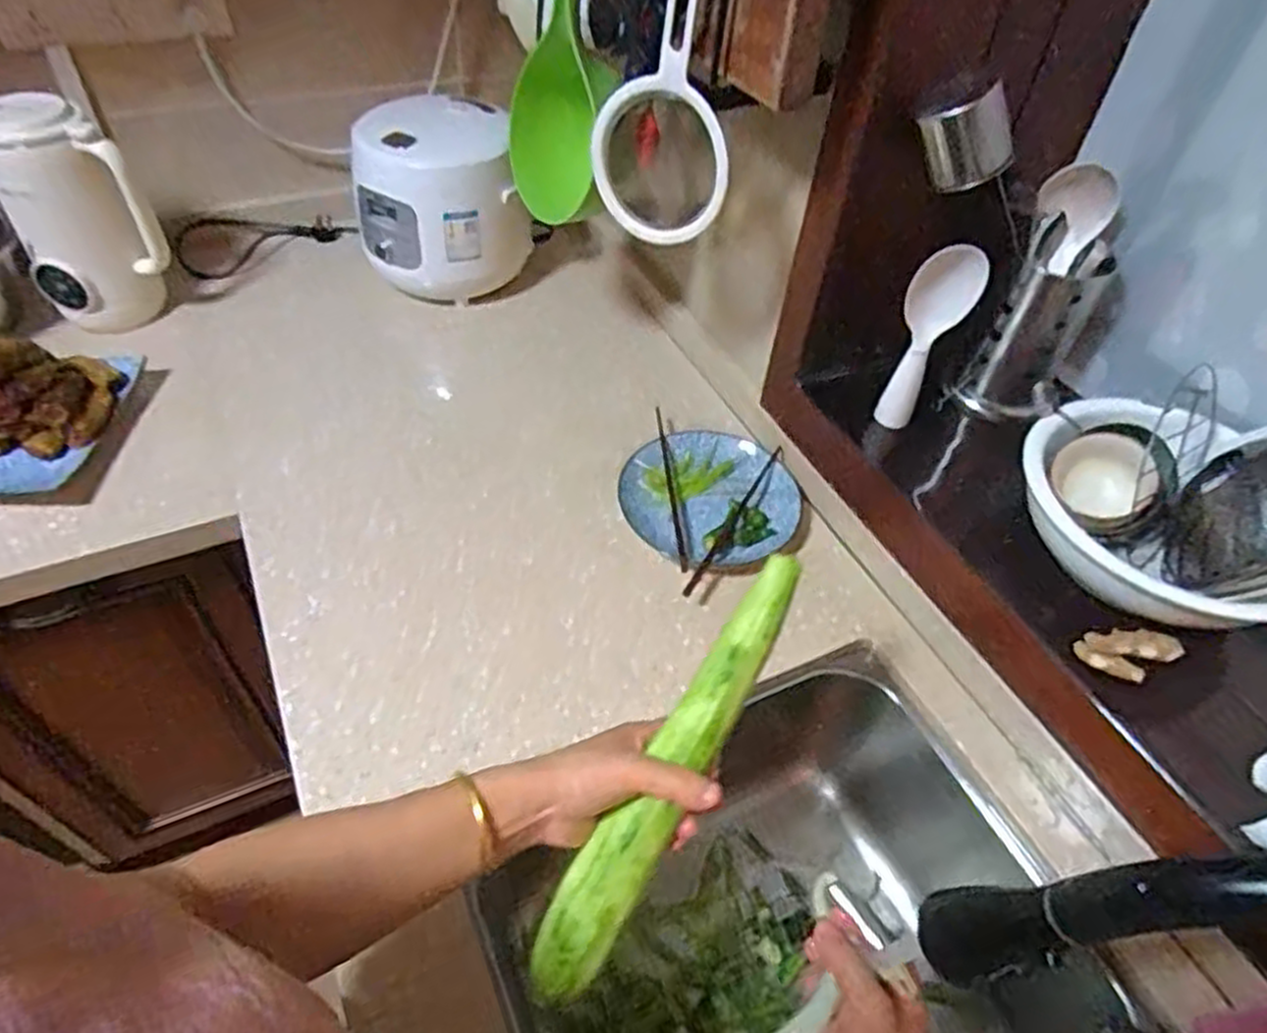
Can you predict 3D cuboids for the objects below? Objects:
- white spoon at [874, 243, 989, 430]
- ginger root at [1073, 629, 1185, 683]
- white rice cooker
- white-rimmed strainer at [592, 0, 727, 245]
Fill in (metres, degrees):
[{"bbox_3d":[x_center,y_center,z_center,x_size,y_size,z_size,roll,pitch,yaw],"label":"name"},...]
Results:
[{"bbox_3d":[0.282,-0.167,0.749,0.059,0.193,0.019,2,48,-3],"label":"white spoon"},{"bbox_3d":[0.403,0.112,0.626,0.079,0.018,0.038,-2,49,-7],"label":"ginger root"},{"bbox_3d":[-0.267,-0.427,1.070,0.220,0.226,0.203,-18,52,-19],"label":"white rice cooker"},{"bbox_3d":[0.029,-0.349,0.673,0.124,0.205,0.070,13,49,7],"label":"white-rimmed strainer"}]

